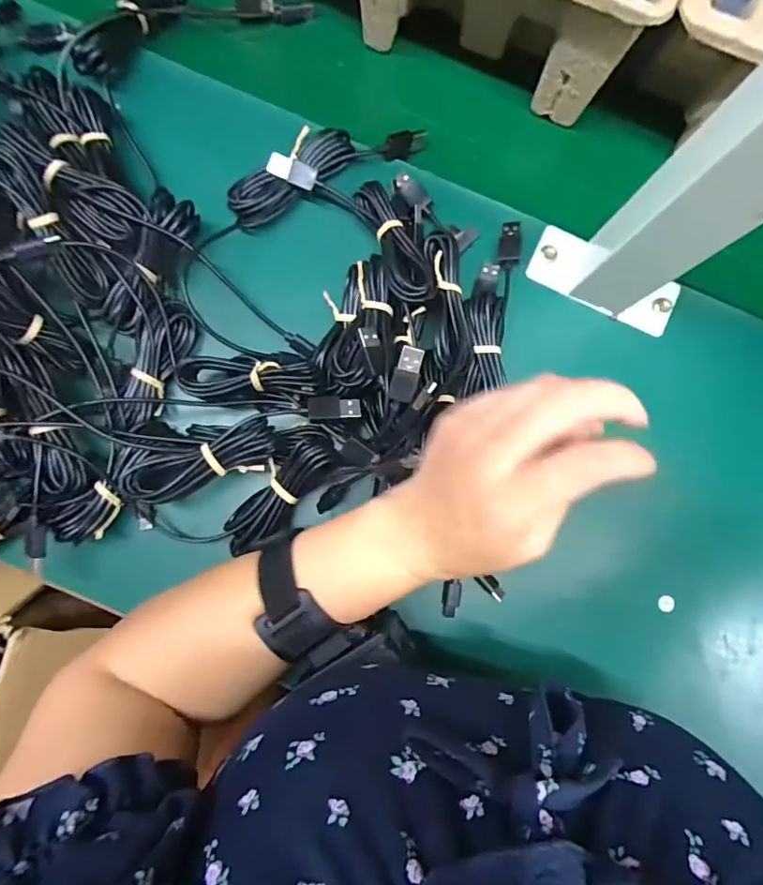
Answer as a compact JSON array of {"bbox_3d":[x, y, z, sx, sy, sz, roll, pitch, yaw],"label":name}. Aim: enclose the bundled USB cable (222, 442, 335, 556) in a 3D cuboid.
[{"bbox_3d":[-0.065,0.034,0.325,0.031,0.033,0.081,40,87,0],"label":"bundled USB cable"}]

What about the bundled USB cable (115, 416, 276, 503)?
[{"bbox_3d":[-0.109,0.011,0.313,0.095,0.026,0.033,-14,88,-2],"label":"bundled USB cable"}]

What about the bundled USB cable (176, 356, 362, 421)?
[{"bbox_3d":[-0.065,-0.036,0.319,0.106,0.031,0.033,12,87,-1],"label":"bundled USB cable"}]

